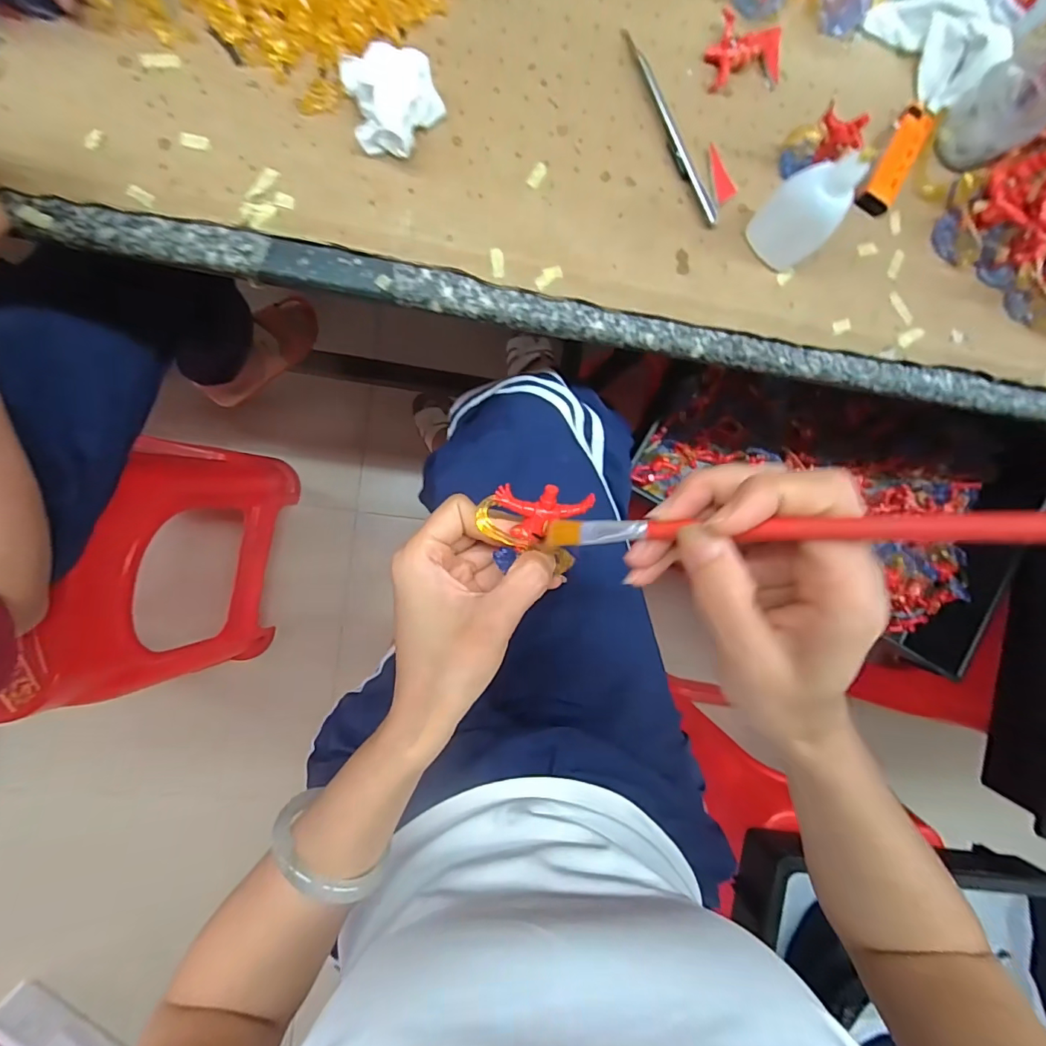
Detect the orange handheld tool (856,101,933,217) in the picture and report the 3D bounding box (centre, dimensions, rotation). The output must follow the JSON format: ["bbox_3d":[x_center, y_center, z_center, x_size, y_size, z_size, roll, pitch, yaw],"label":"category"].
[{"bbox_3d":[0.268,-0.260,0.350,0.023,0.013,0.087,32,86,-7],"label":"orange handheld tool"}]

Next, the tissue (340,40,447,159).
[{"bbox_3d":[-0.078,-0.254,0.298,0.056,0.032,0.060,-9,92,-8],"label":"tissue"}]

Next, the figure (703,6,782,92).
[{"bbox_3d":[0.153,-0.326,0.338,0.057,0.011,0.043,-13,93,-8],"label":"figure"}]

